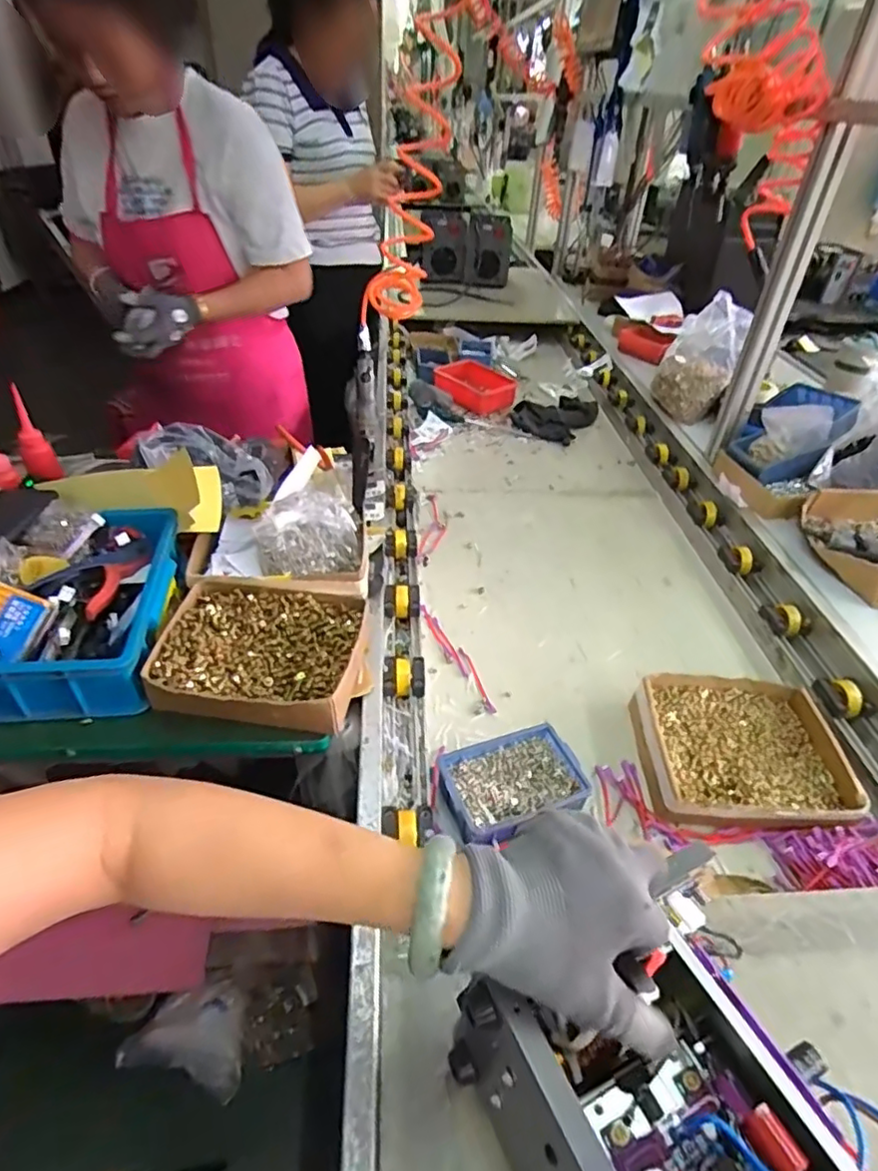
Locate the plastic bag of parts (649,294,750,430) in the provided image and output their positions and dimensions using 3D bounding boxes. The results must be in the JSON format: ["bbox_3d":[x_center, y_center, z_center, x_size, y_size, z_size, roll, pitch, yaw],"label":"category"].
[{"bbox_3d":[0.578,-0.487,1.348,0.157,0.129,0.280,24,79,25],"label":"plastic bag of parts"}]

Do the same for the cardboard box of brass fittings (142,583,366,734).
[{"bbox_3d":[-0.197,0.072,0.695,0.210,0.060,0.184,4,39,2],"label":"cardboard box of brass fittings"}]

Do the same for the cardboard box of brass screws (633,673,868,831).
[{"bbox_3d":[0.356,0.192,0.725,0.232,0.045,0.204,2,38,-1],"label":"cardboard box of brass screws"}]

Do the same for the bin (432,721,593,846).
[{"bbox_3d":[0.079,0.217,0.669,0.150,0.042,0.099,-10,40,-16],"label":"bin"}]

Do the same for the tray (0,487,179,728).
[{"bbox_3d":[-0.522,0.019,0.707,0.397,0.111,0.297,-3,39,-6],"label":"tray"}]

